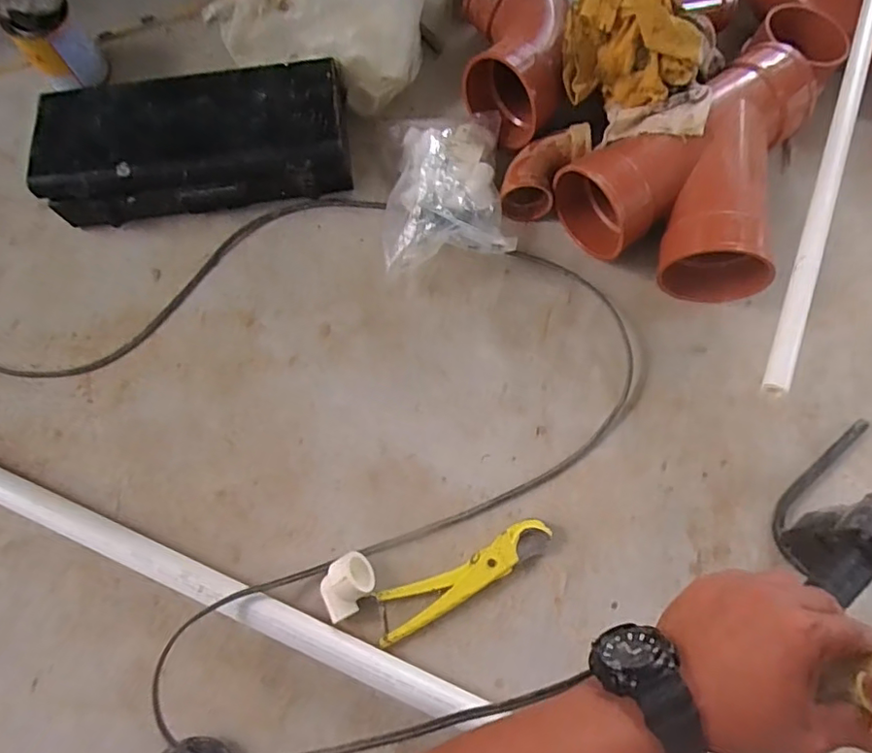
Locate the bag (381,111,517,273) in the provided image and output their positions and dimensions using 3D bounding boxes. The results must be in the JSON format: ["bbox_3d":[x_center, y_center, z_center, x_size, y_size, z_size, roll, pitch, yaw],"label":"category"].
[{"bbox_3d":[0.010,-0.242,0.705,0.150,0.067,0.230,-2,73,0],"label":"bag"}]

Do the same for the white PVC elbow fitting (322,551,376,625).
[{"bbox_3d":[-0.090,0.211,0.573,0.044,0.039,0.063,36,76,11],"label":"white PVC elbow fitting"}]

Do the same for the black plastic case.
[{"bbox_3d":[-0.297,-0.295,0.723,0.372,0.096,0.159,-5,73,-1],"label":"black plastic case"}]

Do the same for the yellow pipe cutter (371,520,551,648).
[{"bbox_3d":[0.030,0.208,0.584,0.193,0.020,0.051,-25,74,-7],"label":"yellow pipe cutter"}]

